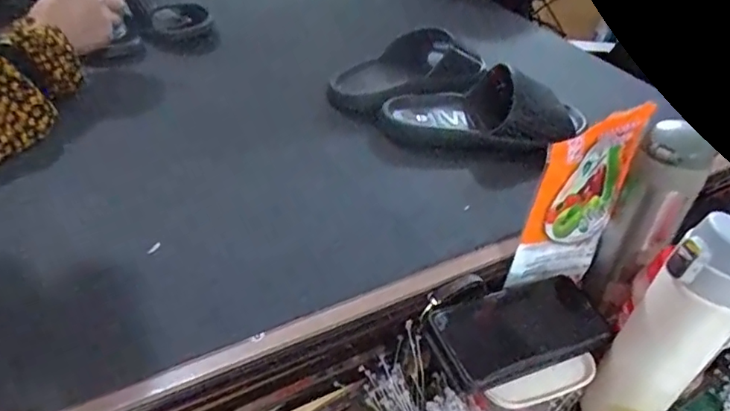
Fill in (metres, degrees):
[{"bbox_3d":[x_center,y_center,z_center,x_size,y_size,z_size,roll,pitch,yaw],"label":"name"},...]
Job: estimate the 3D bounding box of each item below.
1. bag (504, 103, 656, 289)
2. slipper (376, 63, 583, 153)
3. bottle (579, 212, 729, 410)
[{"bbox_3d":[0.218,-0.006,0.530,0.173,0.168,0.024,-20,36,-32],"label":"bag"},{"bbox_3d":[0.145,-0.122,0.672,0.249,0.059,0.127,6,39,-4],"label":"slipper"},{"bbox_3d":[0.240,0.109,0.436,0.068,0.216,0.065,-24,48,-32],"label":"bottle"}]

